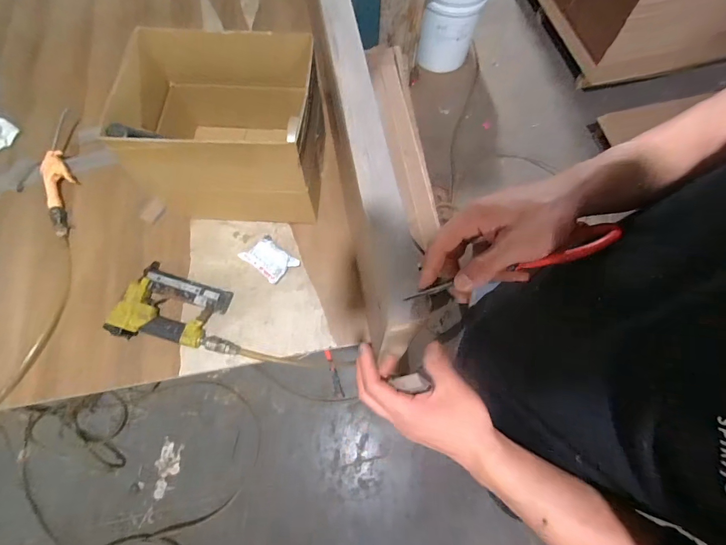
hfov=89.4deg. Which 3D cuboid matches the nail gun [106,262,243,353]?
[{"bbox_3d":[-0.339,0.066,0.689,0.217,0.049,0.137,8,70,2],"label":"nail gun"}]

